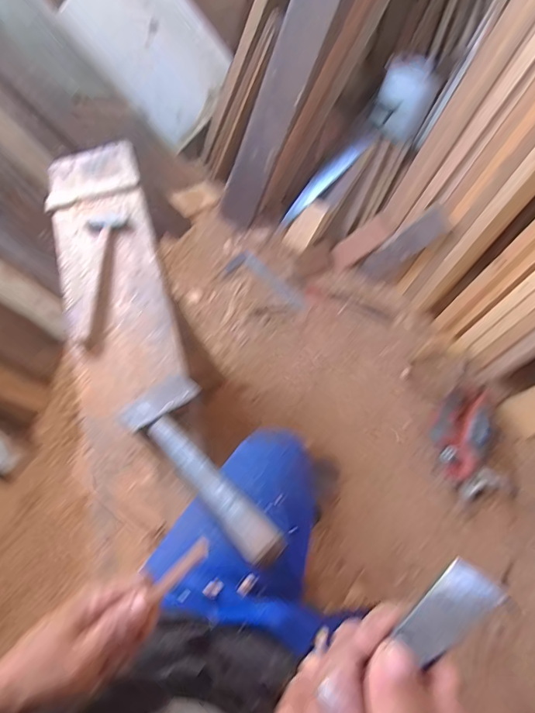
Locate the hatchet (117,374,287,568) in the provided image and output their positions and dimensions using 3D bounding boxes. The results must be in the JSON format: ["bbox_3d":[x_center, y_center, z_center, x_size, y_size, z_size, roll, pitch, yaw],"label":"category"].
[{"bbox_3d":[-0.090,0.139,0.601,0.113,0.029,0.334,-37,46,-14],"label":"hatchet"}]

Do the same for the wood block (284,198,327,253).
[{"bbox_3d":[0.133,-0.447,1.509,0.082,0.024,0.186,41,105,18],"label":"wood block"}]

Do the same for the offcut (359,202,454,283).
[{"bbox_3d":[0.415,-0.335,1.352,0.017,0.329,0.082,-29,85,-37],"label":"offcut"}]

